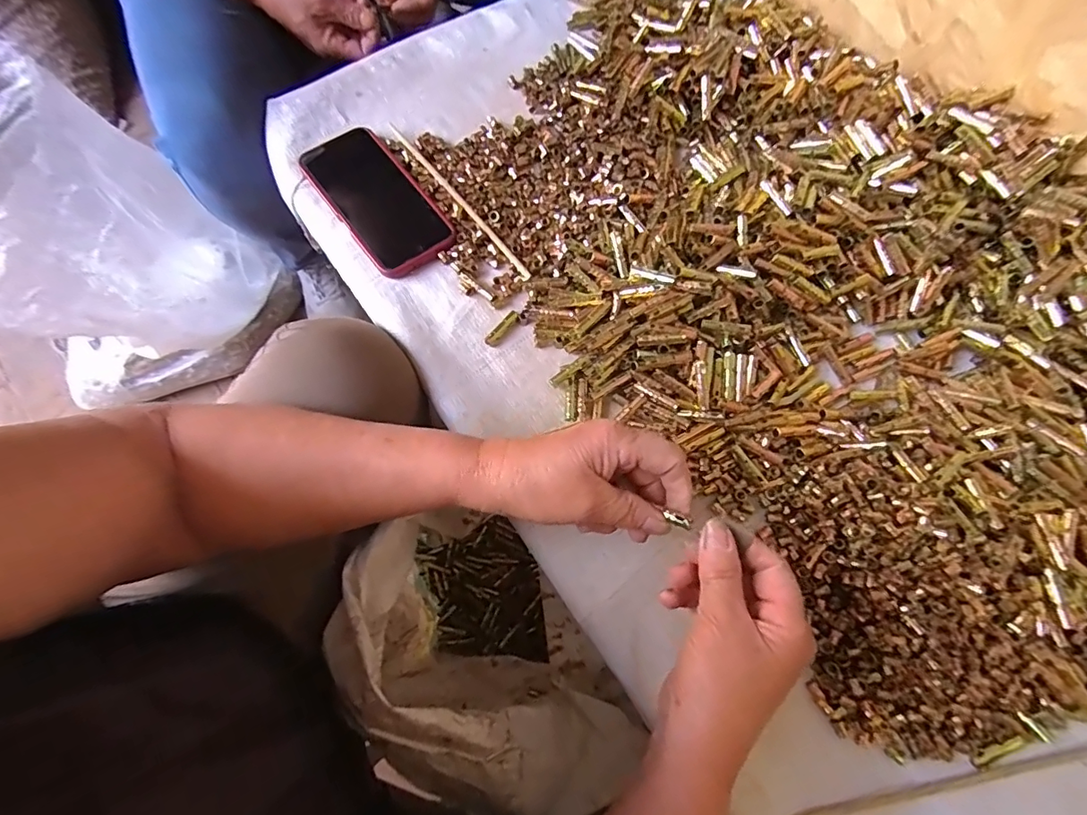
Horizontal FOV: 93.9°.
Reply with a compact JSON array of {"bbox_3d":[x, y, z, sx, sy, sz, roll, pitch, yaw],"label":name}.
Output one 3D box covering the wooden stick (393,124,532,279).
[{"bbox_3d":[-0.082,-0.202,0.493,0.011,0.004,0.218,-36,79,-26],"label":"wooden stick"}]

